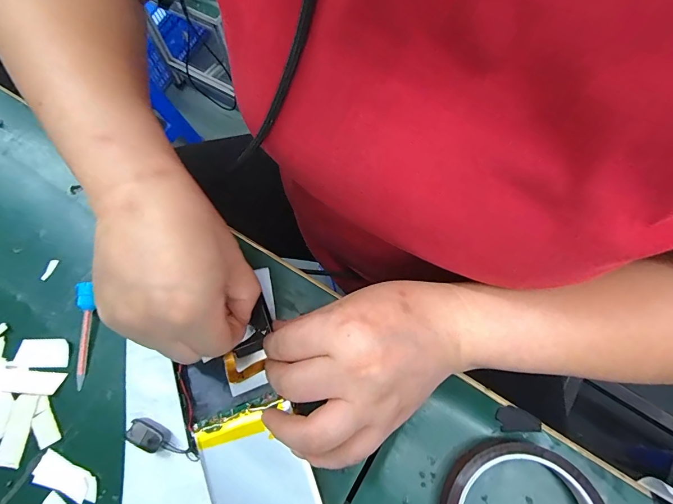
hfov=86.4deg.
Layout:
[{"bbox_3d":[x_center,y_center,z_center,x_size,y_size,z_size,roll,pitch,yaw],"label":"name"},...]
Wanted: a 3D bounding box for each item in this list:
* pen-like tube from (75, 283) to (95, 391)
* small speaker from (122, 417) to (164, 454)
[{"bbox_3d":[-0.187,0.060,0.263,0.010,0.014,0.074,-9,67,-1],"label":"pen-like tube"},{"bbox_3d":[-0.125,0.120,0.234,0.027,0.010,0.013,20,69,11],"label":"small speaker"}]

